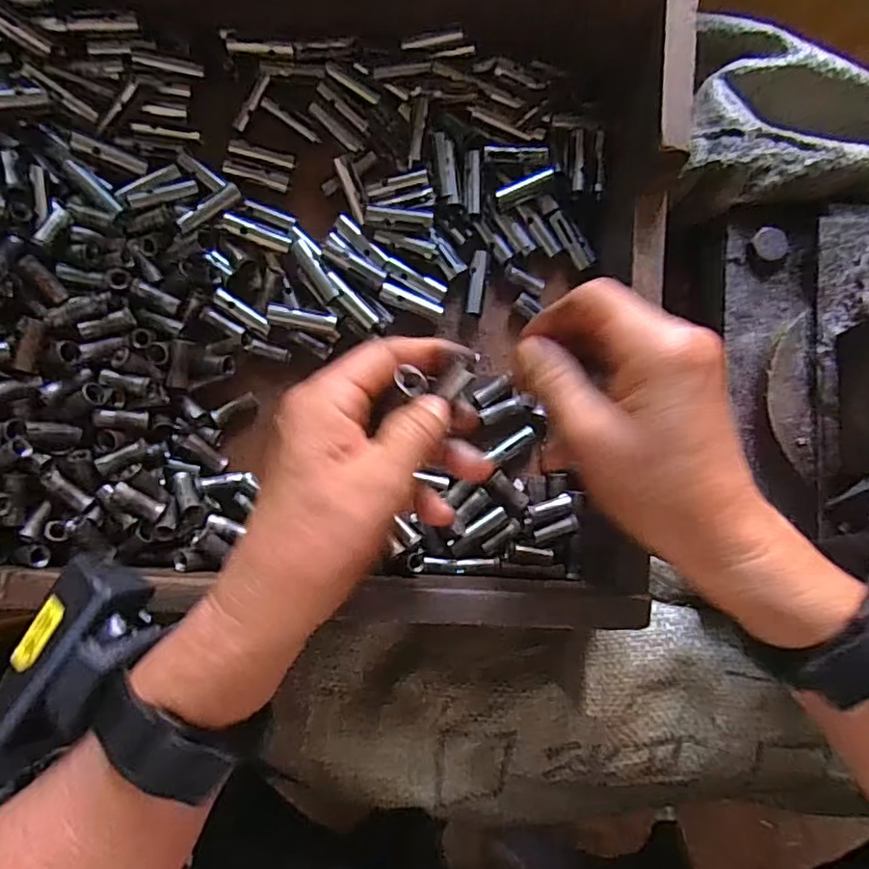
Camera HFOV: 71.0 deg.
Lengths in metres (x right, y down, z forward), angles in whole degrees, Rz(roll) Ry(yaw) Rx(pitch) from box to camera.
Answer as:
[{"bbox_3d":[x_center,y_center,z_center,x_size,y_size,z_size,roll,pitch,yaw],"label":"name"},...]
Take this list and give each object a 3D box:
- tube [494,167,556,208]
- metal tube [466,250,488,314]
[{"bbox_3d":[0.052,-0.141,0.343,0.038,0.006,0.010,-28,84,-6],"label":"tube"},{"bbox_3d":[0.025,-0.087,0.349,0.009,0.004,0.036,8,82,-1],"label":"metal tube"}]

